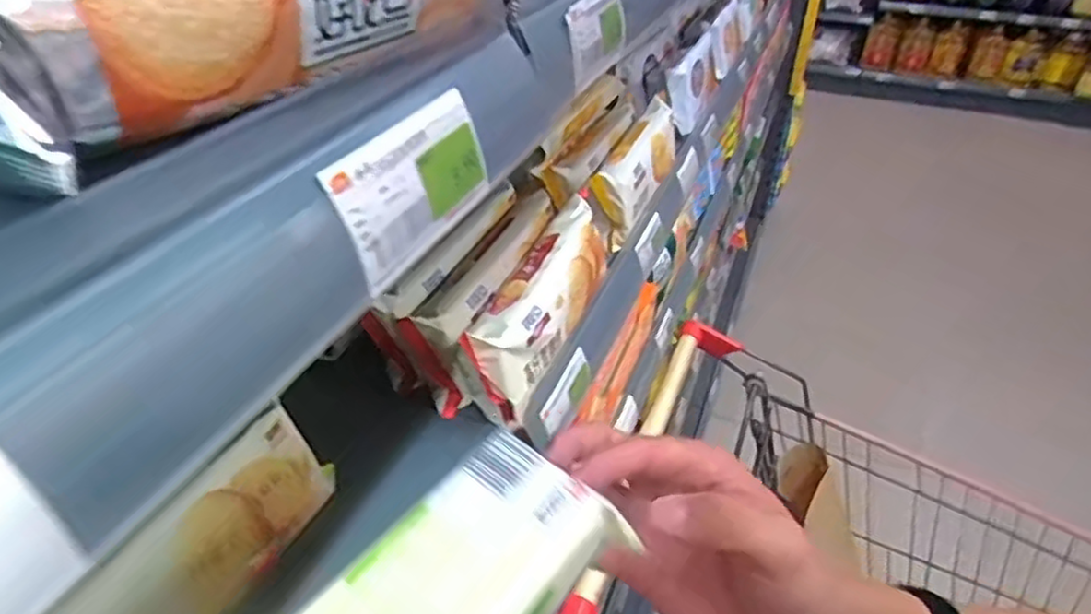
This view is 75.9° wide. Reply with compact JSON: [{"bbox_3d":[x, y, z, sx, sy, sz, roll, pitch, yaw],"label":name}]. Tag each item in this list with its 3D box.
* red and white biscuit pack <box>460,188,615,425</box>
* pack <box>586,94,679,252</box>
[{"bbox_3d":[-0.002,-0.010,0.508,0.051,0.052,0.201,14,38,17],"label":"red and white biscuit pack"},{"bbox_3d":[0.090,-0.143,0.707,0.049,0.073,0.214,-5,30,29],"label":"pack"}]

